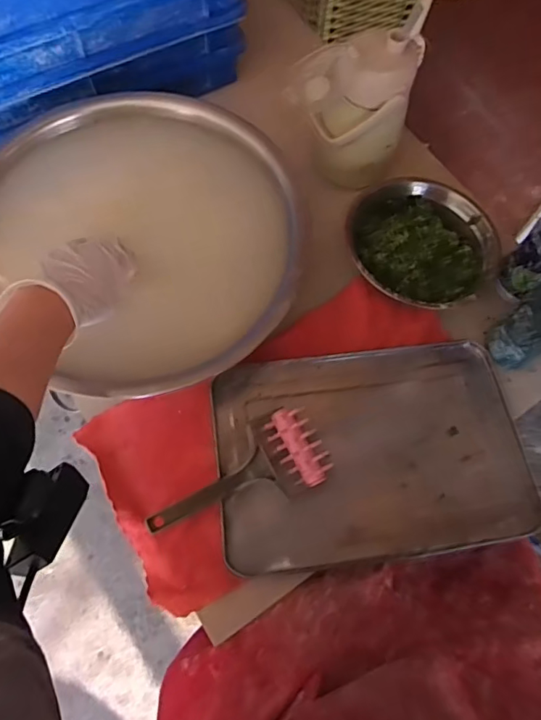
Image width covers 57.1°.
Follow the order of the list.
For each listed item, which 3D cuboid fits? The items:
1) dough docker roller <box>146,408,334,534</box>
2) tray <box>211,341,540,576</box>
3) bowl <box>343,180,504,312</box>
[{"bbox_3d":[-0.034,0.119,0.531,0.199,0.037,0.086,-19,71,-10],"label":"dough docker roller"},{"bbox_3d":[0.112,0.100,0.561,0.337,0.025,0.228,-6,69,-5],"label":"tray"},{"bbox_3d":[0.181,-0.141,0.626,0.174,0.063,0.188,1,69,-2],"label":"bowl"}]

